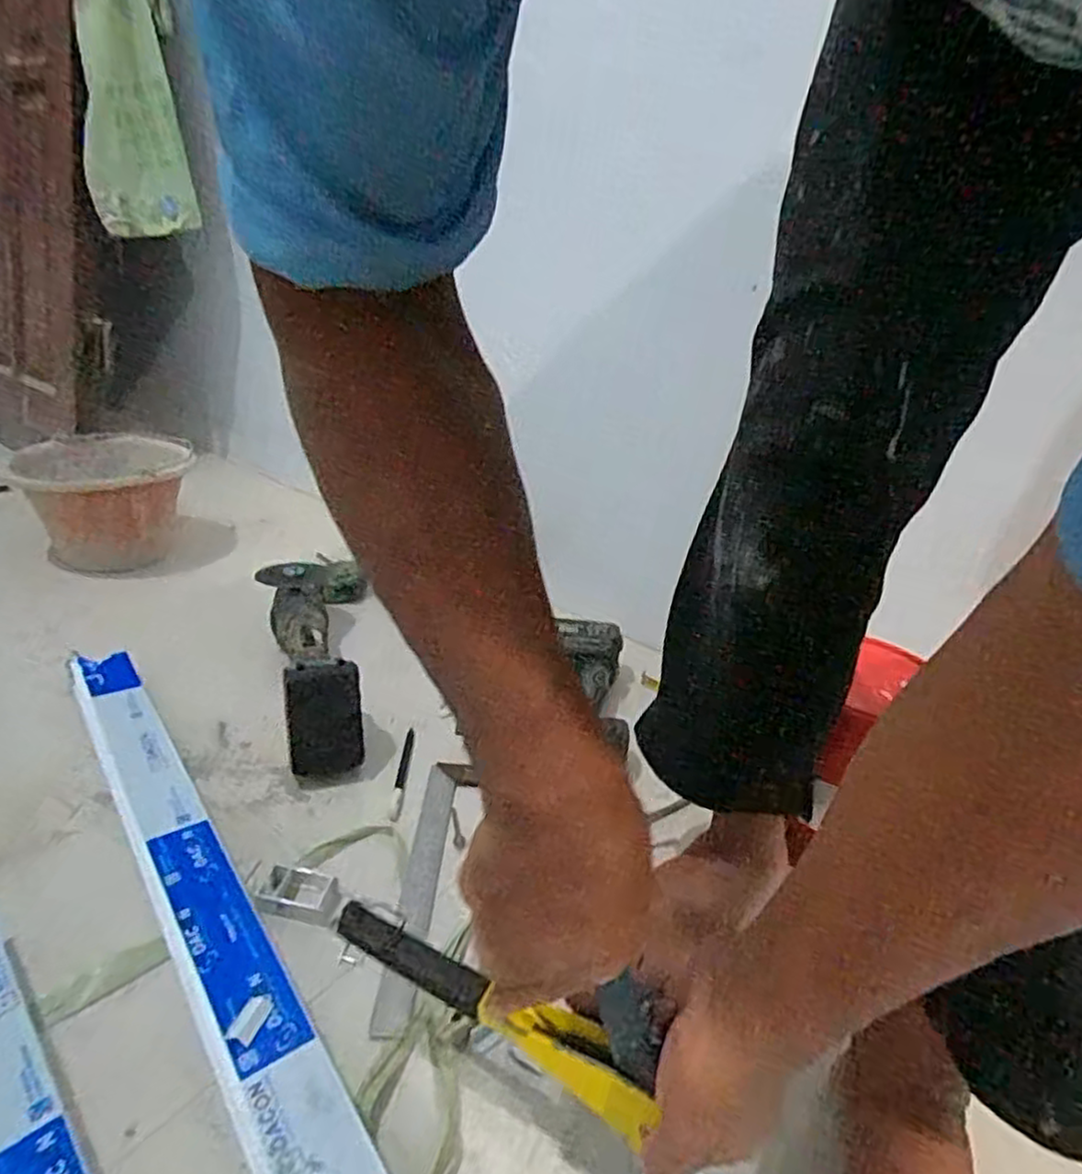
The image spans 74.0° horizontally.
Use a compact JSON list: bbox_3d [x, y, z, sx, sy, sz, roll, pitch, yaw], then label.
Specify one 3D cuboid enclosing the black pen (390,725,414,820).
[{"bbox_3d":[-0.153,0.205,0.788,0.012,0.017,0.138,5,26,-5],"label":"black pen"}]

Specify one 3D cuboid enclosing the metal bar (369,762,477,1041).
[{"bbox_3d":[-0.109,0.259,0.673,0.036,0.009,0.307,8,26,0],"label":"metal bar"}]

